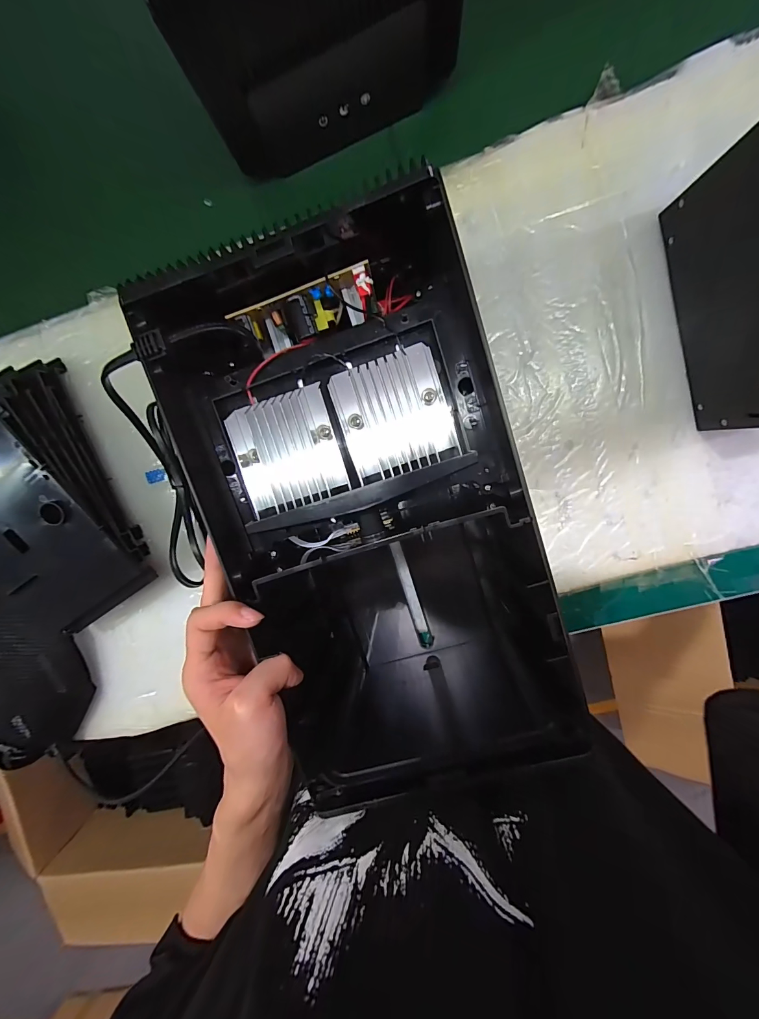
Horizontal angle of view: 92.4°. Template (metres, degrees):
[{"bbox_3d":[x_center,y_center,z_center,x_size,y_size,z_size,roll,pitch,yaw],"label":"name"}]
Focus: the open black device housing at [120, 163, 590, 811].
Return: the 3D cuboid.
[{"bbox_3d":[-0.012,0.009,0.288,0.191,0.143,0.358,-12,96,7],"label":"open black device housing"}]

